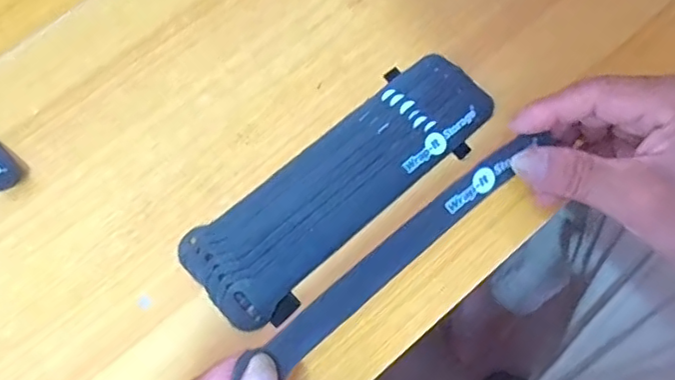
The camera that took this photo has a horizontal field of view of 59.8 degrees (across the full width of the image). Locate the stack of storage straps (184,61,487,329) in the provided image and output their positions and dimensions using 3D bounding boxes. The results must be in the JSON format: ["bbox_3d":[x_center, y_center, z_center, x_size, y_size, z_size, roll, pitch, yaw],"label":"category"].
[{"bbox_3d":[0.005,-0.005,0.346,0.198,0.009,0.065,-40,78,-11],"label":"stack of storage straps"}]

